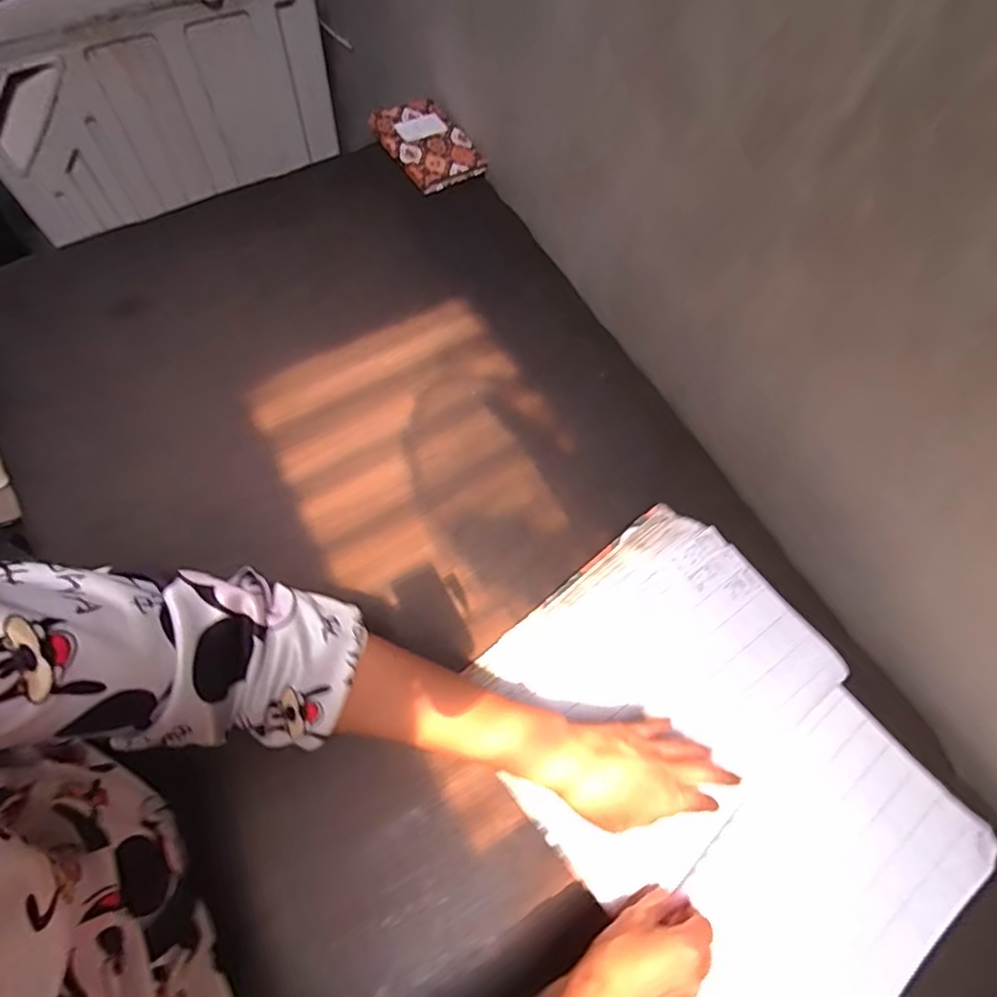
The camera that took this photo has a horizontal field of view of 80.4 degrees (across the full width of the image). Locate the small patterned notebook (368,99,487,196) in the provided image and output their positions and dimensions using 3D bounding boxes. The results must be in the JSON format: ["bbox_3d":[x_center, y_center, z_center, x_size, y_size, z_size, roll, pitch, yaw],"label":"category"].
[{"bbox_3d":[-0.096,-0.497,0.824,0.109,0.018,0.145,-34,82,-18],"label":"small patterned notebook"}]

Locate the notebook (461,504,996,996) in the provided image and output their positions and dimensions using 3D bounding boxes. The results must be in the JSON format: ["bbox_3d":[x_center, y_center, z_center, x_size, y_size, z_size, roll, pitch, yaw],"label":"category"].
[{"bbox_3d":[0.199,0.247,0.535,0.315,0.034,0.421,-38,75,-15],"label":"notebook"}]

